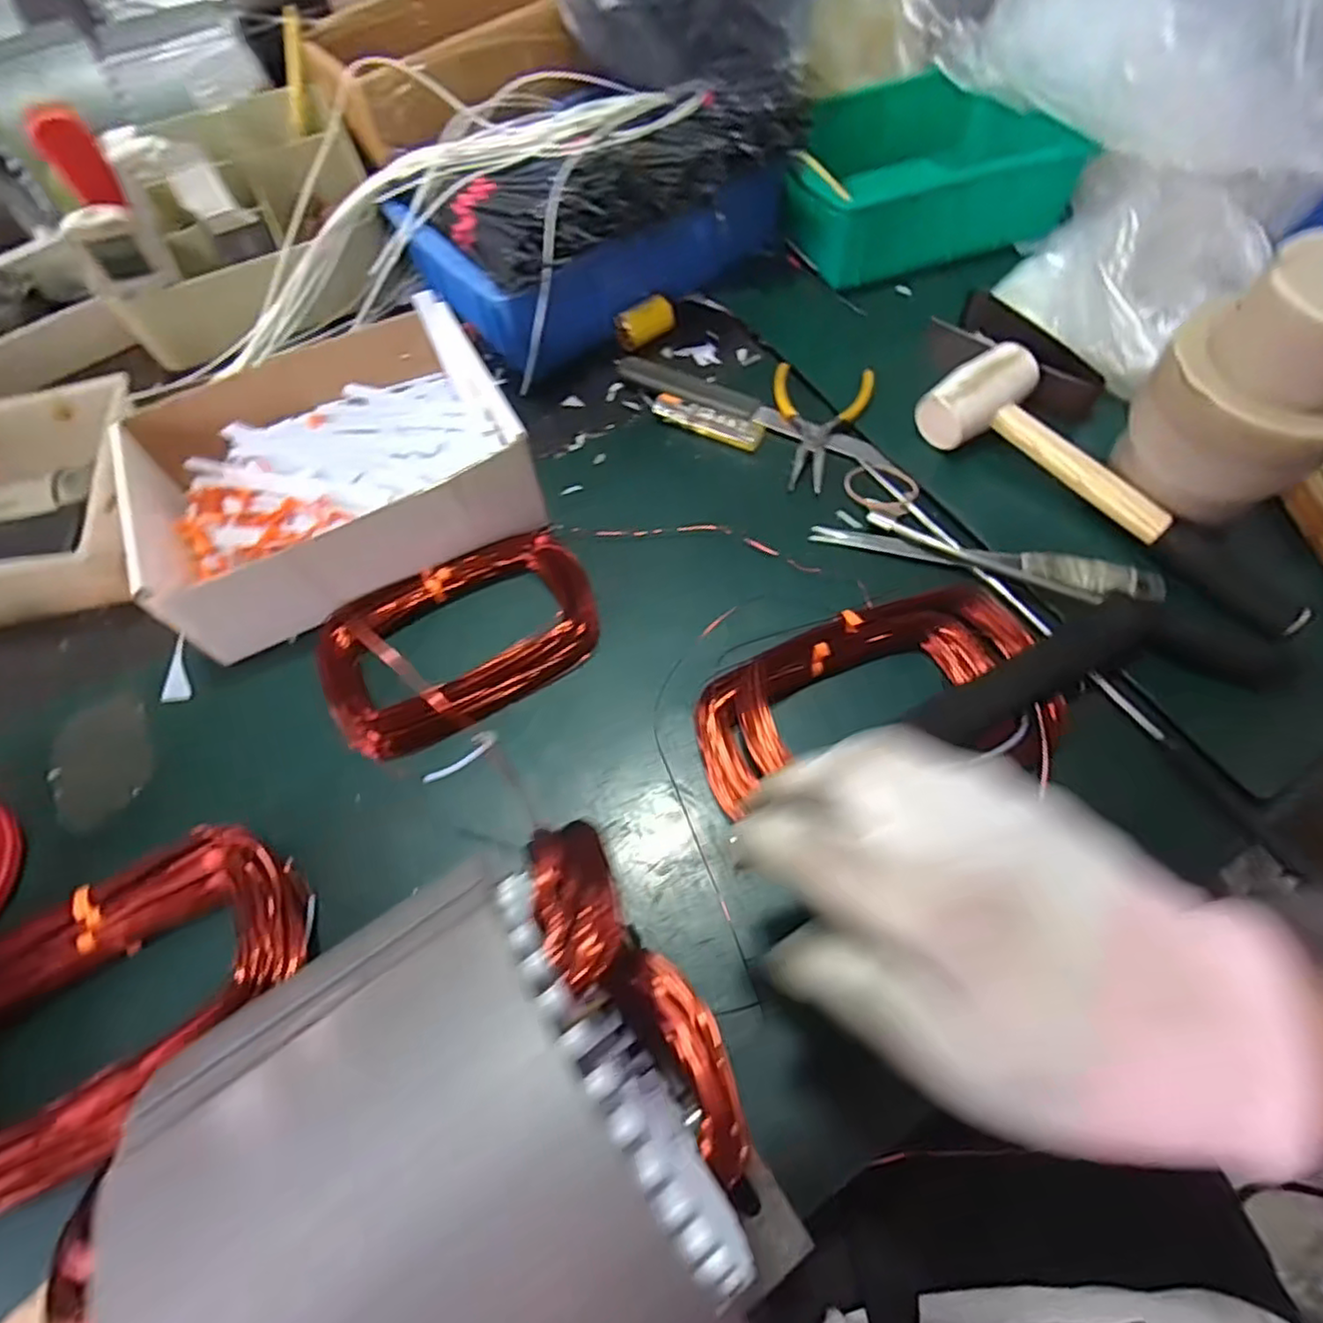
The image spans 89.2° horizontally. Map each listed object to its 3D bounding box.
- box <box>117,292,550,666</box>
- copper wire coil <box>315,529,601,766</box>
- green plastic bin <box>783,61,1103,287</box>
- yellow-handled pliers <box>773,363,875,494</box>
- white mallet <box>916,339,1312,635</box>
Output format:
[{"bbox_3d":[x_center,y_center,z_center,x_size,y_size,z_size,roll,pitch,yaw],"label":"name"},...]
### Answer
[{"bbox_3d":[-0.226,-0.136,0.463,0.244,0.059,0.196,-26,64,-11],"label":"box"},{"bbox_3d":[-0.129,-0.019,0.430,0.172,0.026,0.112,-24,64,-9],"label":"copper wire coil"},{"bbox_3d":[0.213,-0.430,0.594,0.253,0.075,0.171,-16,63,-6],"label":"green plastic bin"},{"bbox_3d":[0.111,-0.174,0.505,0.074,0.023,0.114,15,64,10],"label":"yellow-handled pliers"},{"bbox_3d":[0.292,-0.114,0.436,0.080,0.038,0.263,-35,66,-14],"label":"white mallet"}]

